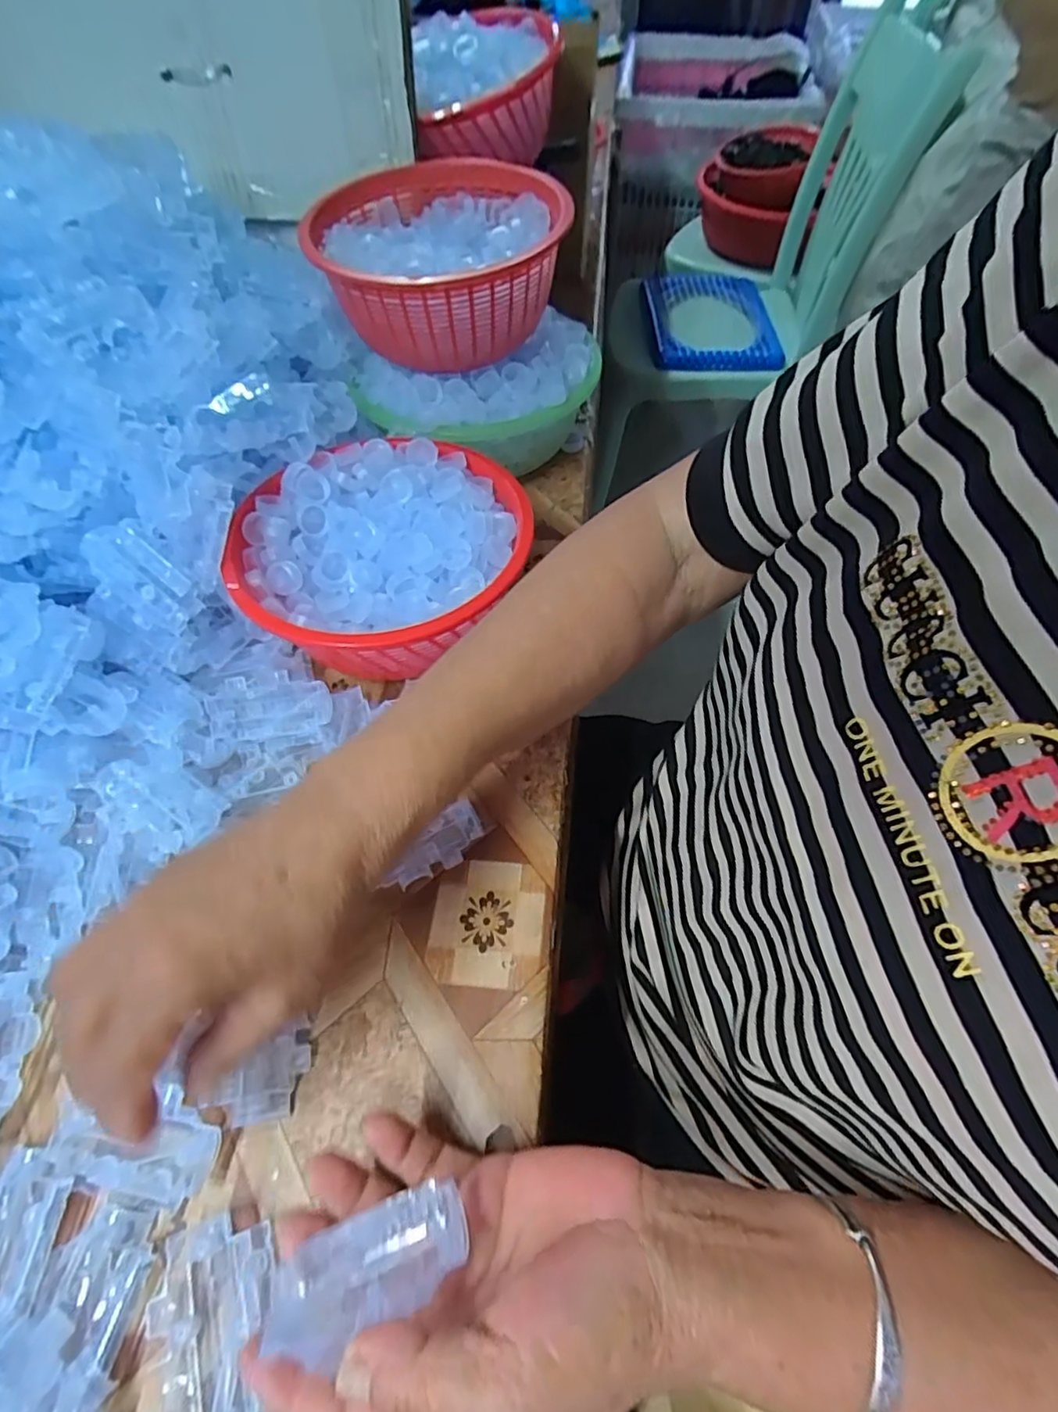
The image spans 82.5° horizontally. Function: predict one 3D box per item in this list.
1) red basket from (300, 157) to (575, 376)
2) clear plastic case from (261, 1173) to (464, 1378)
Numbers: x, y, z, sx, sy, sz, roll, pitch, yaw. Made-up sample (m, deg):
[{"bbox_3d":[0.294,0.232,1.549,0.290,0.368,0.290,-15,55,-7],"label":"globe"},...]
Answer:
[{"bbox_3d":[-0.062,-0.312,0.443,0.174,0.085,0.187,-12,58,-8],"label":"red basket"},{"bbox_3d":[-0.055,0.192,0.207,0.066,0.035,0.011,-24,104,-13],"label":"clear plastic case"}]

